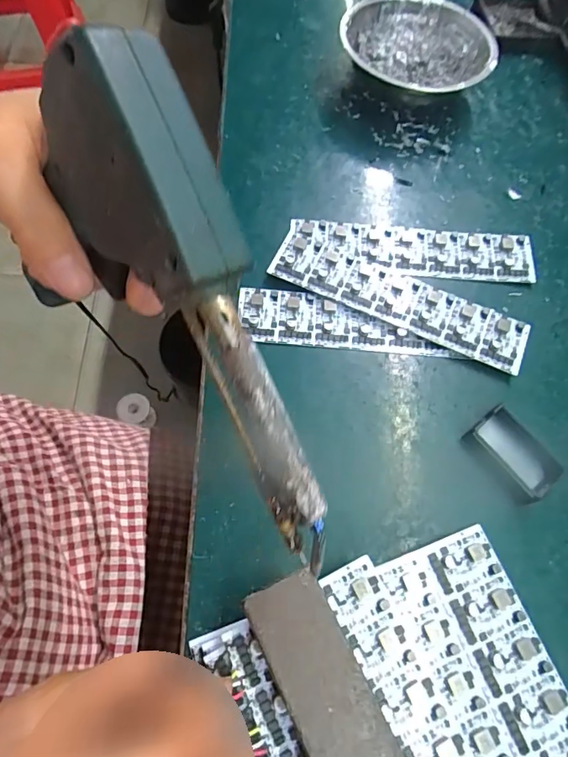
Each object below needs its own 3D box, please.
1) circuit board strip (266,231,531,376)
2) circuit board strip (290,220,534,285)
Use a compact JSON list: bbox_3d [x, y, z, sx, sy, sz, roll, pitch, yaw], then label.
[{"bbox_3d":[0.076,-0.053,0.318,0.172,0.009,0.040,24,67,8],"label":"circuit board strip"},{"bbox_3d":[0.092,-0.092,0.337,0.168,0.006,0.039,4,66,-1],"label":"circuit board strip"}]

